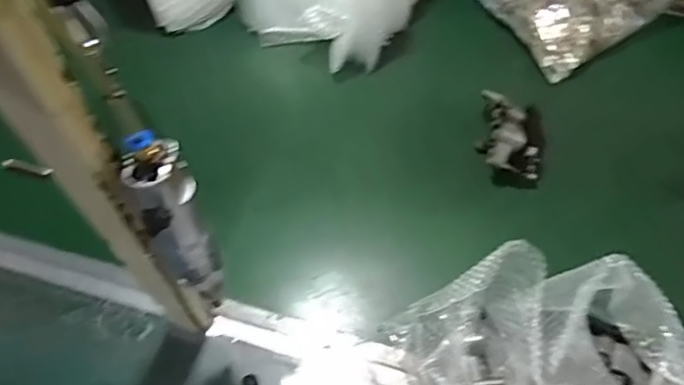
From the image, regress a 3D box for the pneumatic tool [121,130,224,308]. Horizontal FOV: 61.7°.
[{"bbox_3d":[-0.115,0.022,0.408,0.036,0.171,0.045,12,59,10],"label":"pneumatic tool"}]

